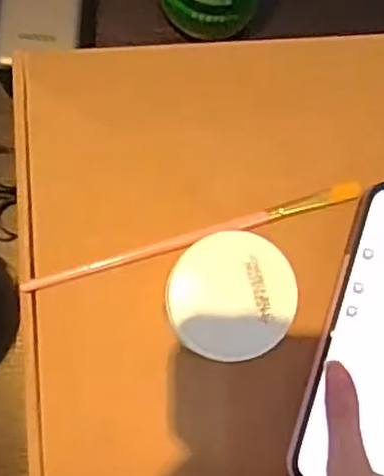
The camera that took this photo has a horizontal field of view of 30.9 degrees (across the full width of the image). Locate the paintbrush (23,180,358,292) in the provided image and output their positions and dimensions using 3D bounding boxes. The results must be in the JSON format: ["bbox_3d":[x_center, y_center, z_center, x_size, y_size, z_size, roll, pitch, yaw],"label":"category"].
[{"bbox_3d":[0.002,0.000,0.360,0.180,0.004,0.009,-17,83,-6],"label":"paintbrush"}]

